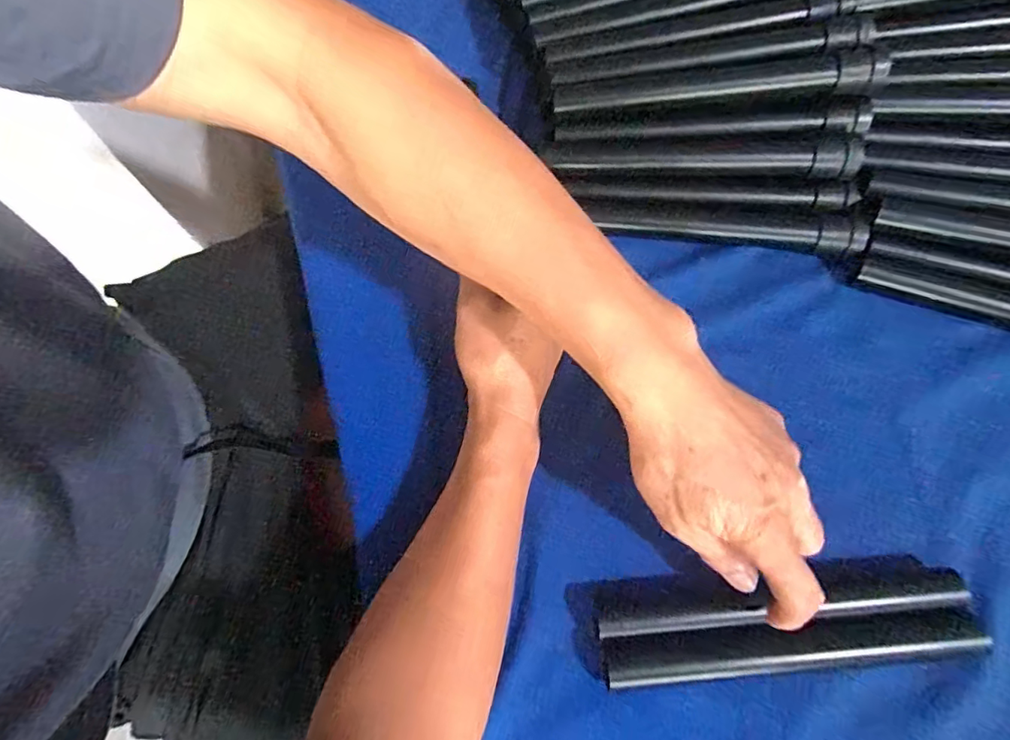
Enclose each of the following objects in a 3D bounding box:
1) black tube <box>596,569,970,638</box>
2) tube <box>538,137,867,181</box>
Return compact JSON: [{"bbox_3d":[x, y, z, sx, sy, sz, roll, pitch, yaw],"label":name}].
[{"bbox_3d":[0.163,0.141,0.319,0.214,0.019,0.023,-5,67,1],"label":"black tube"},{"bbox_3d":[0.156,-0.172,0.422,0.242,0.023,0.027,4,67,3],"label":"tube"}]

